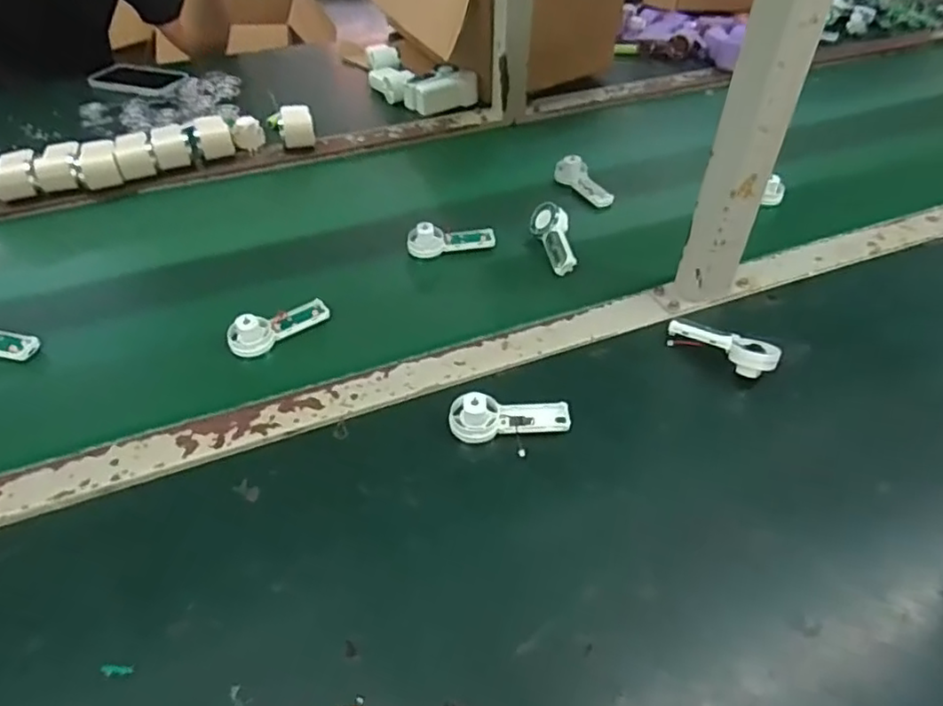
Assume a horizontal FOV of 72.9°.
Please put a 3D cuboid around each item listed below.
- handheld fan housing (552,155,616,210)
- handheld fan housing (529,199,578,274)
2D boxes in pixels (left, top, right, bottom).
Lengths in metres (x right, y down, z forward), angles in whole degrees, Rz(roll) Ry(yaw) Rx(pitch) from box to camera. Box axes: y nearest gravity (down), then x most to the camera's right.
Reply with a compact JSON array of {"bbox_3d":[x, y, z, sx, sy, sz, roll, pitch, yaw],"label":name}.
[{"bbox_3d":[0.140,-0.211,0.783,0.032,0.027,0.096,-22,50,-19],"label":"handheld fan housing"},{"bbox_3d":[0.091,-0.127,0.691,0.035,0.022,0.095,-9,62,-9],"label":"handheld fan housing"}]

